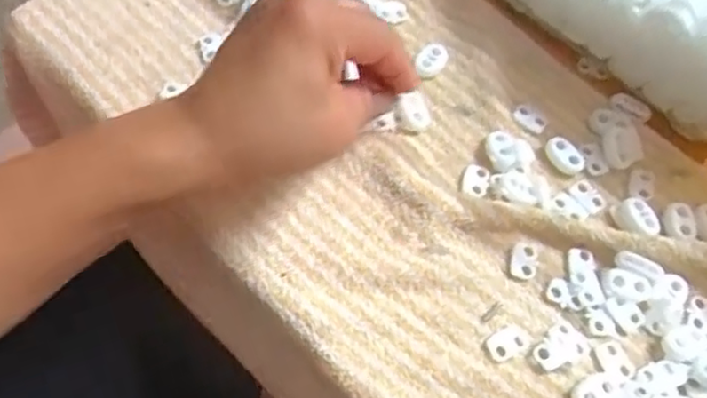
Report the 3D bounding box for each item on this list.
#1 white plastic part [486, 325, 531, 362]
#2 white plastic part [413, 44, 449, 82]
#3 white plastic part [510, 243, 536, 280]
[{"bbox_3d":[0.071,0.065,0.303,0.020,0.004,0.013,-22,67,-13],"label":"white plastic part"},{"bbox_3d":[0.043,-0.077,0.371,0.023,0.006,0.016,-39,72,-19],"label":"white plastic part"},{"bbox_3d":[0.082,0.029,0.322,0.012,0.004,0.019,12,64,3],"label":"white plastic part"}]

